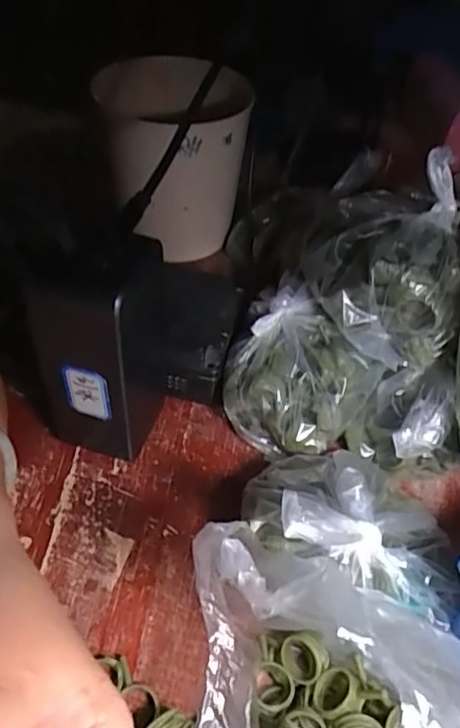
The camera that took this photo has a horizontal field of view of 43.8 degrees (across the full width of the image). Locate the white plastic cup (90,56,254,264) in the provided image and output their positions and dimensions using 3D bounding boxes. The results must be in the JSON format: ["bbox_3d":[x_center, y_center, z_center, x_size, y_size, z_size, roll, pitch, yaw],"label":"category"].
[{"bbox_3d":[-0.041,-0.149,0.433,0.103,0.131,0.086,-3,47,-8],"label":"white plastic cup"}]

